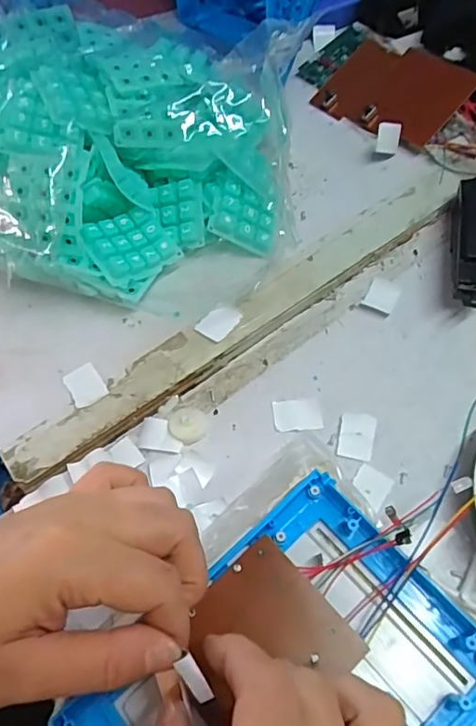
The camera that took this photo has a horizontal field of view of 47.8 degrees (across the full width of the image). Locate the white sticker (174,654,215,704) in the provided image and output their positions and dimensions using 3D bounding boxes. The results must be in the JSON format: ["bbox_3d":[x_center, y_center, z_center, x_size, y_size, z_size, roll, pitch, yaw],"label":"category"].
[{"bbox_3d":[-0.017,0.123,0.207,0.007,0.004,0.019,-32,94,-15],"label":"white sticker"}]

